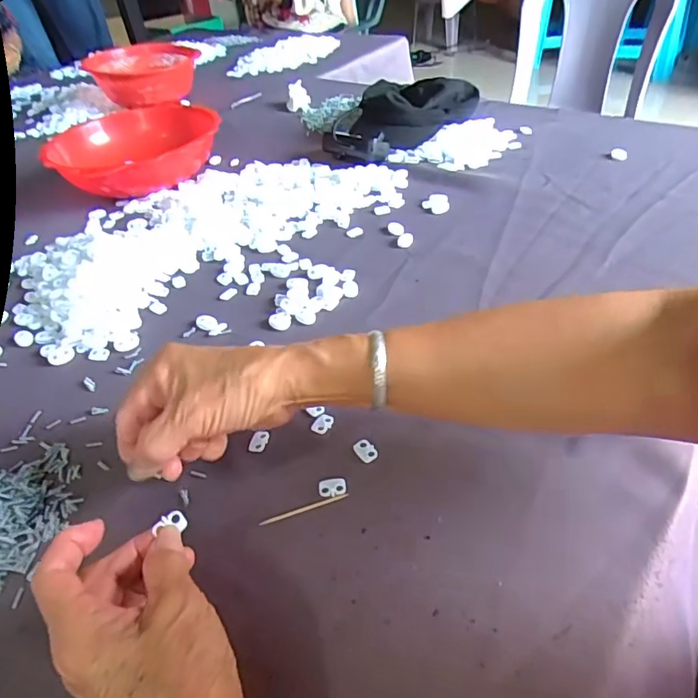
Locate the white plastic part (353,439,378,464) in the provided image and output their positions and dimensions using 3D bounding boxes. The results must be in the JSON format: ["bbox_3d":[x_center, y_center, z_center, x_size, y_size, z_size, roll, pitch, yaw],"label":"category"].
[{"bbox_3d":[0.012,0.073,0.372,0.013,0.004,0.019,-27,47,-21],"label":"white plastic part"}]

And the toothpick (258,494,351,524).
[{"bbox_3d":[-0.030,0.107,0.344,0.062,0.004,0.004,-14,44,-10],"label":"toothpick"}]

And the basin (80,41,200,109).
[{"bbox_3d":[-0.463,-0.619,1.141,0.209,0.097,0.209,-3,43,3],"label":"basin"}]

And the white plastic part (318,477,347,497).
[{"bbox_3d":[-0.011,0.095,0.353,0.019,0.004,0.014,-5,43,0],"label":"white plastic part"}]

